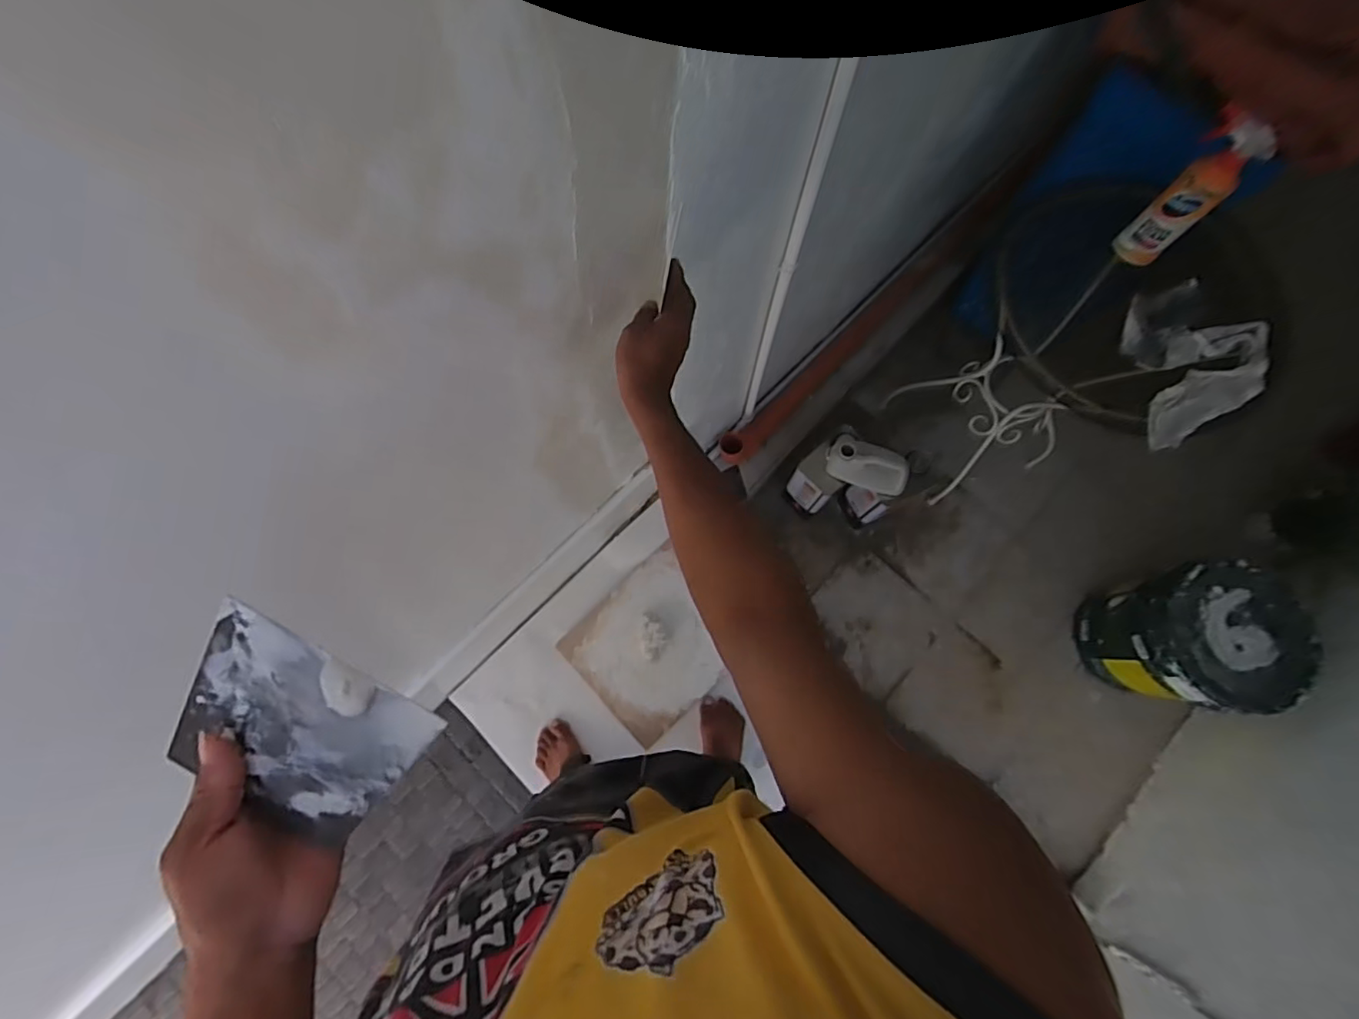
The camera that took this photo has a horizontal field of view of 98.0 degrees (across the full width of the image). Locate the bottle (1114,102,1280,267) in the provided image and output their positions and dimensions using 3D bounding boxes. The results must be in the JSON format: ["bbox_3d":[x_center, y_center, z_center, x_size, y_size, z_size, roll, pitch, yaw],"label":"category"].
[{"bbox_3d":[0.795,-0.492,0.928,0.085,0.239,0.069,40,80,10],"label":"bottle"}]

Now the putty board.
[{"bbox_3d":[-0.230,0.133,0.352,0.142,0.013,0.098,29,85,1],"label":"putty board"}]

